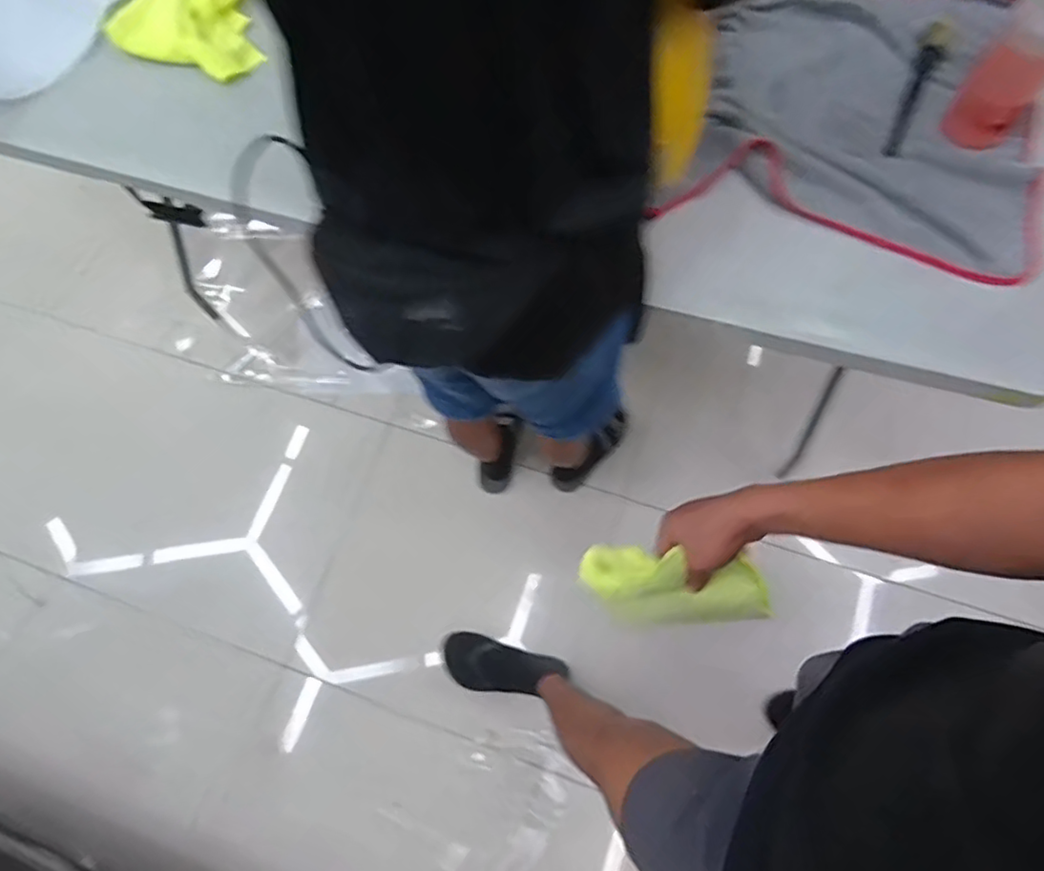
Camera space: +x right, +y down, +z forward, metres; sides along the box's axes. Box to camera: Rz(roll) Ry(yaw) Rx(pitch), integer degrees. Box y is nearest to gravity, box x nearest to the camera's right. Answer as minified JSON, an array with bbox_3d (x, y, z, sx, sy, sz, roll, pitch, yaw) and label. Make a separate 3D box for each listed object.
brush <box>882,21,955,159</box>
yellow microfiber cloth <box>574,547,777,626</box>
[{"bbox_3d":[0.560,-0.488,0.899,0.035,0.037,0.244,28,75,6],"label":"brush"},{"bbox_3d":[0.167,0.163,0.655,0.204,0.080,0.074,11,74,-3],"label":"yellow microfiber cloth"}]

